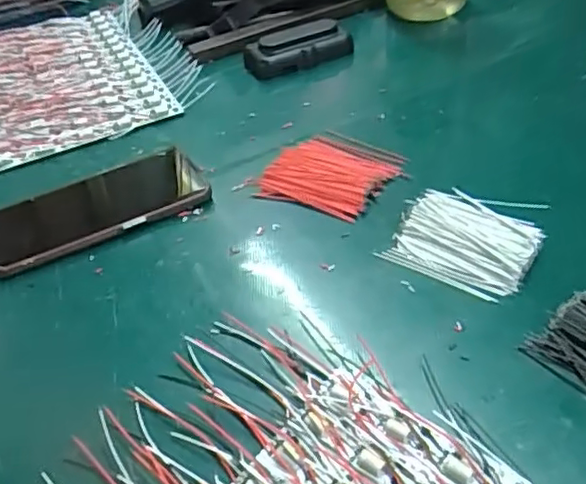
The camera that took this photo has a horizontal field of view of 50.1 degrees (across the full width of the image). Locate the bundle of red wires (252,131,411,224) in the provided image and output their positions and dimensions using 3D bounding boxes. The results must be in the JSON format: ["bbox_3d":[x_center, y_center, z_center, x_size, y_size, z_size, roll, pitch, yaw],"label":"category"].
[{"bbox_3d":[0.029,-0.054,0.482,0.094,0.015,0.079,20,55,23],"label":"bundle of red wires"}]

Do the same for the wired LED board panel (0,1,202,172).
[{"bbox_3d":[-0.292,-0.155,0.627,0.338,0.009,0.301,-28,52,-16],"label":"wired LED board panel"}]

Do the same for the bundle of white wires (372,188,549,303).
[{"bbox_3d":[0.118,-0.008,0.418,0.088,0.014,0.093,23,57,25],"label":"bundle of white wires"}]

